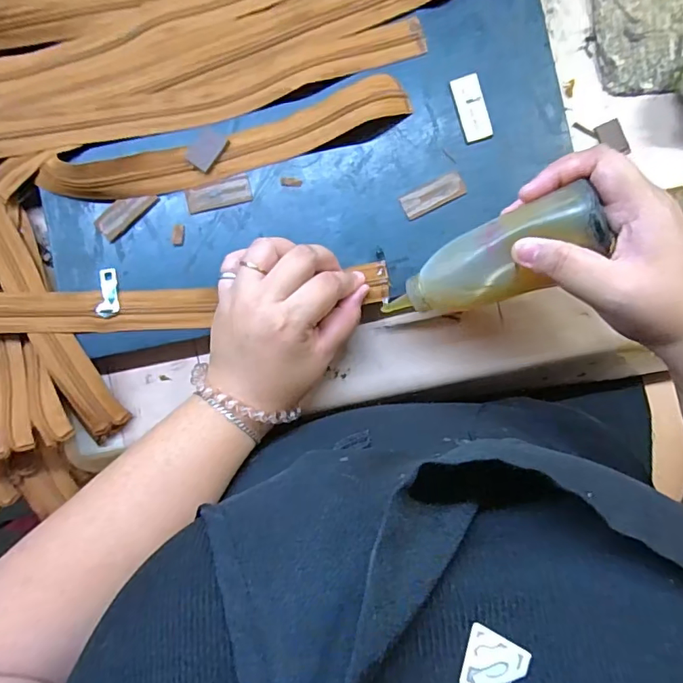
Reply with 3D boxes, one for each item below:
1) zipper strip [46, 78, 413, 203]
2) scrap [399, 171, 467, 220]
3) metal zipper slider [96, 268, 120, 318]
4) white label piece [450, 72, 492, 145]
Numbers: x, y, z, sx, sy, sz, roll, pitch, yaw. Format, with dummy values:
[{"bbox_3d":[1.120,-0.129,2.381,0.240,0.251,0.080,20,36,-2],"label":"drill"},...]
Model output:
[{"bbox_3d":[-0.084,-0.146,0.359,0.273,0.018,0.040,-16,88,-1],"label":"zipper strip"},{"bbox_3d":[0.070,-0.111,0.368,0.049,0.004,0.019,-25,88,-1],"label":"scrap"},{"bbox_3d":[-0.175,-0.037,0.366,0.015,0.009,0.037,0,88,0],"label":"metal zipper slider"},{"bbox_3d":[0.098,-0.176,0.366,0.021,0.004,0.050,-14,88,0],"label":"white label piece"}]

